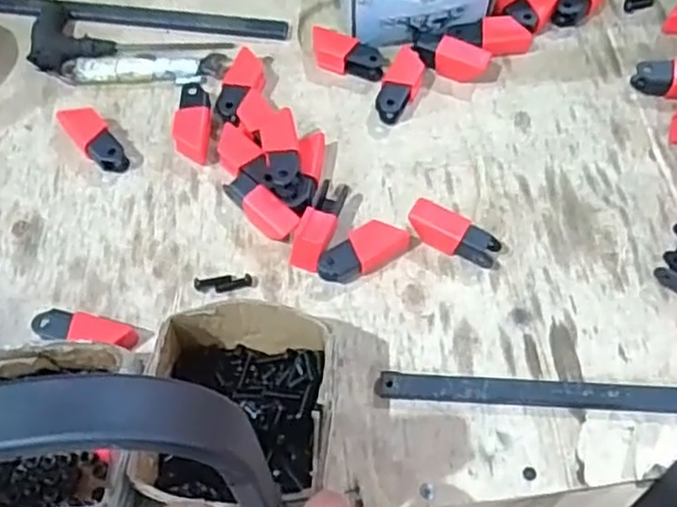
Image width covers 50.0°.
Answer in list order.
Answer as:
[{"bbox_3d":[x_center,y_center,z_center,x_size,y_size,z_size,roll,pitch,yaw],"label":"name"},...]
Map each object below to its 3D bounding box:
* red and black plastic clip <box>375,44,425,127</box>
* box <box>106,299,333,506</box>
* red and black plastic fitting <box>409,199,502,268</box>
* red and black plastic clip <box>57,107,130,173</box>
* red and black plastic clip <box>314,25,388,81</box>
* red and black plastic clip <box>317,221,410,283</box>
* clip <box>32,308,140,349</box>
[{"bbox_3d":[0.067,-0.177,0.755,0.037,0.029,0.087,15,63,8],"label":"red and black plastic clip"},{"bbox_3d":[-0.072,0.126,0.565,0.140,0.083,0.161,7,62,4],"label":"box"},{"bbox_3d":[0.105,-0.016,0.667,0.083,0.034,0.027,29,66,15],"label":"red and black plastic fitting"},{"bbox_3d":[-0.242,-0.115,0.721,0.034,0.027,0.082,-37,68,-17],"label":"red and black plastic clip"},{"bbox_3d":[0.008,-0.207,0.764,0.081,0.021,0.036,19,64,11],"label":"red and black plastic clip"},{"bbox_3d":[0.023,-0.002,0.663,0.088,0.026,0.034,-34,67,-16],"label":"red and black plastic clip"},{"bbox_3d":[-0.218,0.067,0.625,0.086,0.038,0.032,10,63,6],"label":"clip"}]

